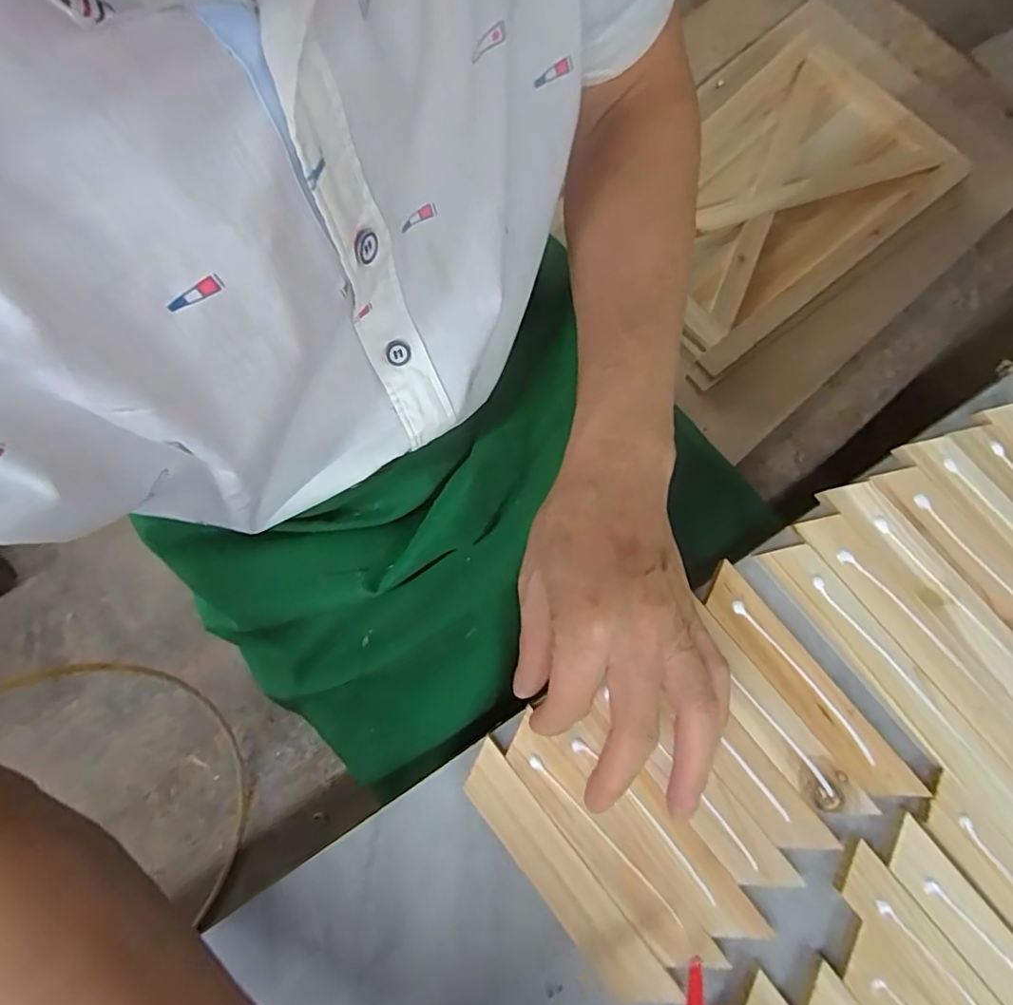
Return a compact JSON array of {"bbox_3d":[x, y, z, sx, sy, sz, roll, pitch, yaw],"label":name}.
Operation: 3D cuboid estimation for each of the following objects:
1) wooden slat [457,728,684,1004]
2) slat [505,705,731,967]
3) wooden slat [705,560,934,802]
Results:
[{"bbox_3d":[0.026,0.180,0.275,0.025,0.006,0.135,-38,81,-6],"label":"wooden slat"},{"bbox_3d":[0.048,0.165,0.274,0.026,0.004,0.135,-38,81,-6],"label":"slat"},{"bbox_3d":[0.150,0.093,0.288,0.024,0.004,0.136,-38,80,-6],"label":"wooden slat"}]

